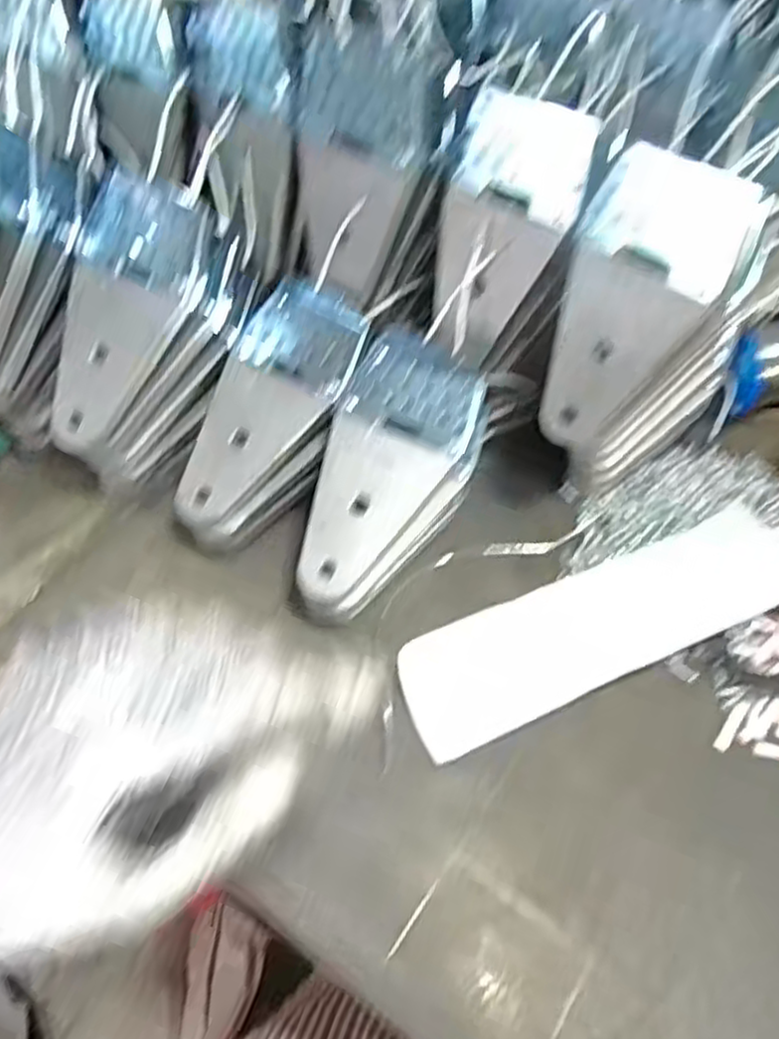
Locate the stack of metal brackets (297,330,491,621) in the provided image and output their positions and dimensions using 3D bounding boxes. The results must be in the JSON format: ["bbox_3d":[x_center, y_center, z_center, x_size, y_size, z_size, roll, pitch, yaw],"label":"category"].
[{"bbox_3d":[0.000,-0.016,0.400,0.072,0.064,0.149,22,85,13],"label":"stack of metal brackets"}]

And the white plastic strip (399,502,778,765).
[{"bbox_3d":[0.116,0.053,0.390,0.232,0.014,0.061,-20,63,-18],"label":"white plastic strip"}]

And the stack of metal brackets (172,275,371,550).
[{"bbox_3d":[-0.065,-0.055,0.407,0.068,0.035,0.148,23,84,13],"label":"stack of metal brackets"}]

